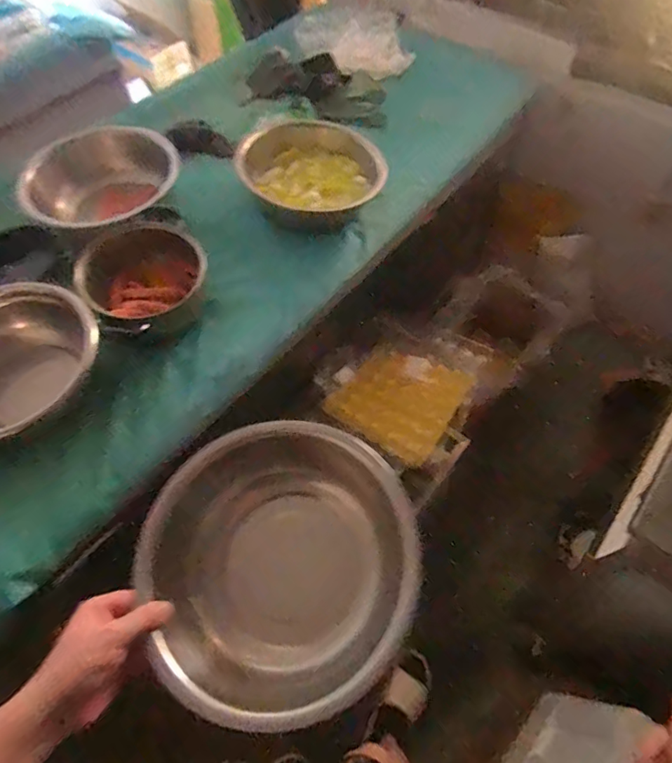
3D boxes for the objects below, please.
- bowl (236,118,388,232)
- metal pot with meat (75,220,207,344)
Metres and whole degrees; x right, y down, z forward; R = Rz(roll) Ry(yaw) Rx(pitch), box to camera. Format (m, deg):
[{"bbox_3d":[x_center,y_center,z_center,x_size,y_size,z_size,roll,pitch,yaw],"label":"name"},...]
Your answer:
[{"bbox_3d":[-0.054,-0.506,1.188,0.345,0.126,0.305,-3,59,-1],"label":"bowl"},{"bbox_3d":[-0.384,-0.209,0.980,0.230,0.096,0.285,-7,59,-4],"label":"metal pot with meat"}]

